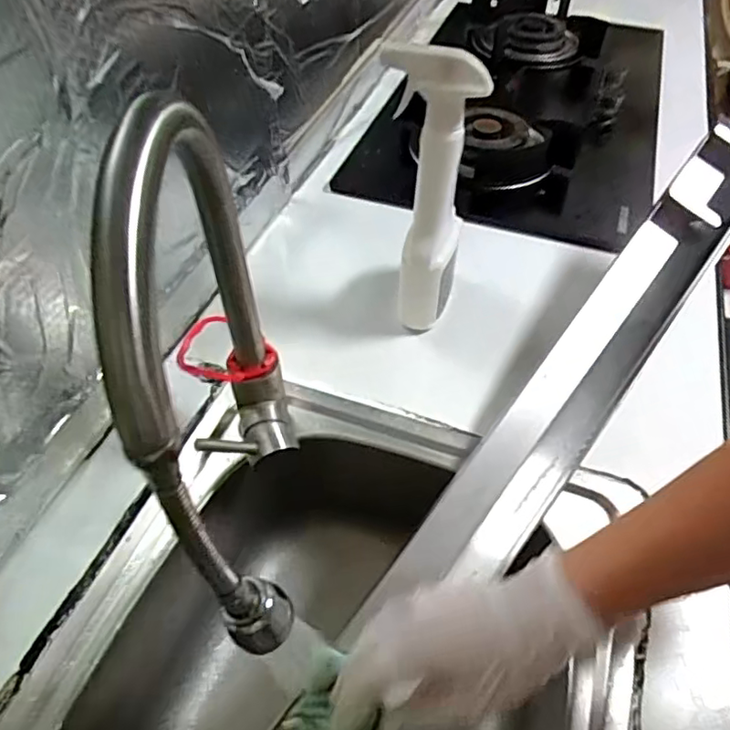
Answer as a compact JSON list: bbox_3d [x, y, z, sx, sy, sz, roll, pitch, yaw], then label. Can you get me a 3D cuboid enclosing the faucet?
[{"bbox_3d":[-0.083,0.011,0.348,0.064,0.261,0.216,-5,47,-7],"label":"faucet"}]

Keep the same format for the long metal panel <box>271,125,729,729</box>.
[{"bbox_3d":[0.094,0.125,0.490,0.086,0.051,0.870,32,74,26],"label":"long metal panel"}]

